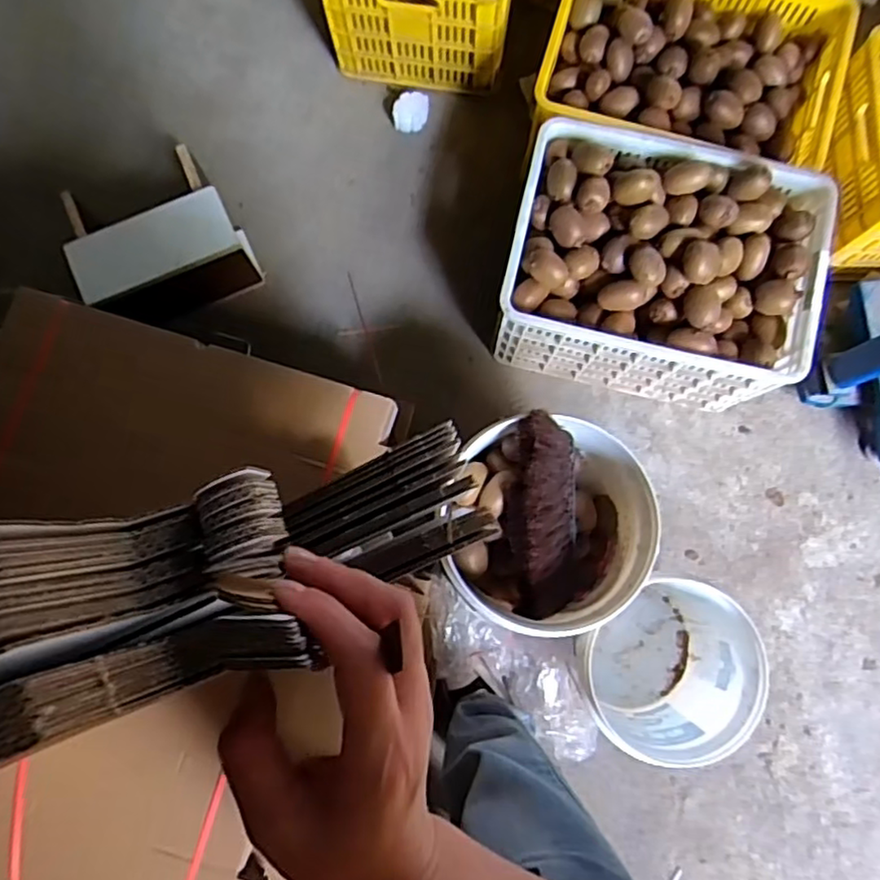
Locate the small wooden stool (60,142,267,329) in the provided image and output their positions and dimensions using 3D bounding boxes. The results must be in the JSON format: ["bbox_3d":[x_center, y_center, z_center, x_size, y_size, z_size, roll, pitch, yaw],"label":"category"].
[{"bbox_3d":[-0.492,-0.336,1.152,0.272,0.180,0.221,-28,82,-4],"label":"small wooden stool"}]

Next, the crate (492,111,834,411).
[{"bbox_3d":[0.344,-0.278,1.104,0.472,0.284,0.325,14,81,2],"label":"crate"}]

